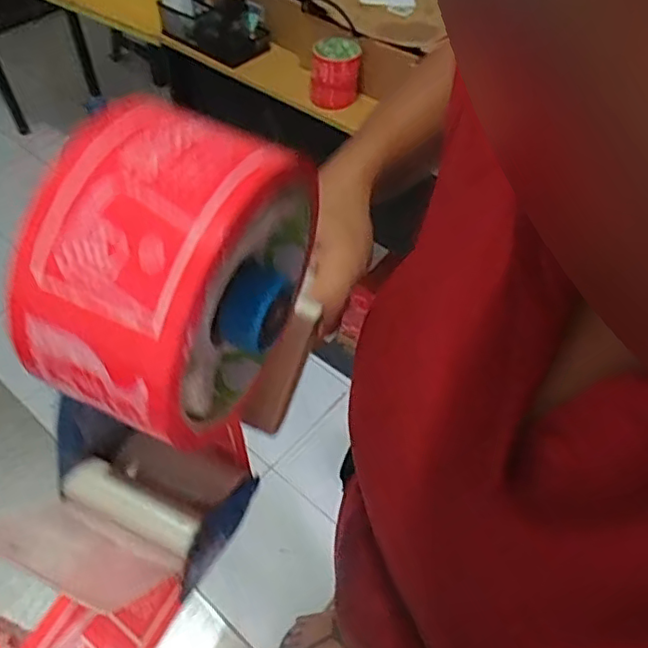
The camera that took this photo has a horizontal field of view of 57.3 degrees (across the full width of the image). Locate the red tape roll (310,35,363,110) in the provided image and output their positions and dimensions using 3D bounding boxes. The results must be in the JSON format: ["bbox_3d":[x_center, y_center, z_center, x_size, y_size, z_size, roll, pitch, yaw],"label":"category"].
[{"bbox_3d":[0.021,-0.438,1.030,0.080,0.084,0.099,5,52,2],"label":"red tape roll"}]

